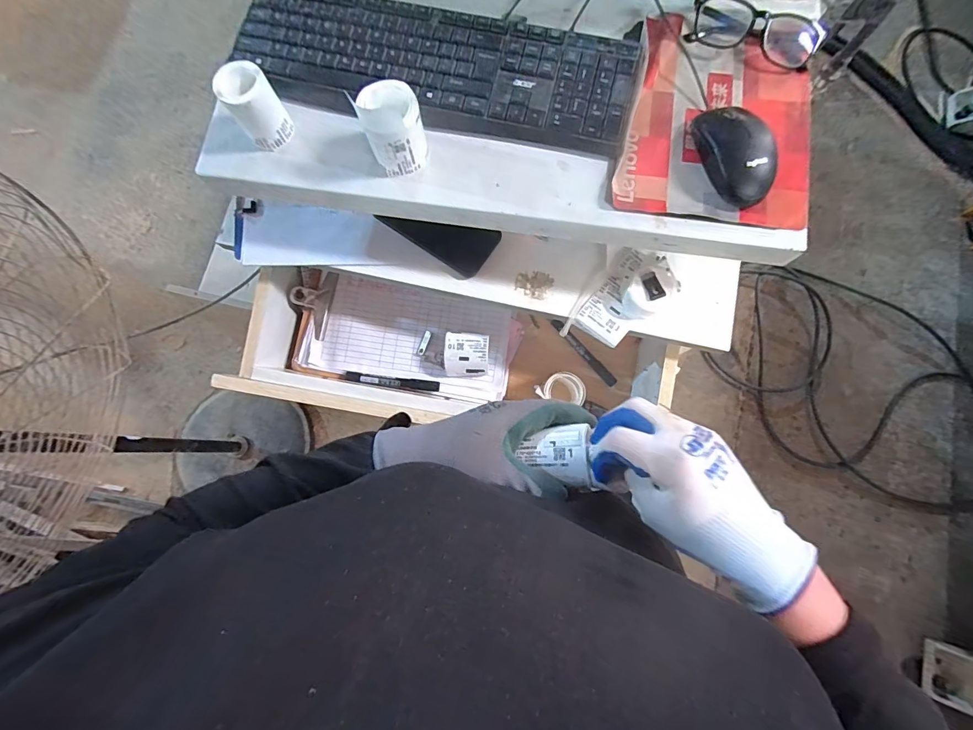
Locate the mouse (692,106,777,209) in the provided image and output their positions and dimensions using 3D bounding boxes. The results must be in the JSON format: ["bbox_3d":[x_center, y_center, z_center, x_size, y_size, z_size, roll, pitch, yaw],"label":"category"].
[{"bbox_3d":[0.247,-0.210,0.414,0.057,0.029,0.101,-7,78,-1],"label":"mouse"}]

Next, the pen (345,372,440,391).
[{"bbox_3d":[-0.142,0.025,0.634,0.141,0.021,0.017,6,78,1],"label":"pen"}]

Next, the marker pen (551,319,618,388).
[{"bbox_3d":[0.157,-0.021,0.679,0.015,0.020,0.139,-42,81,-8],"label":"marker pen"}]

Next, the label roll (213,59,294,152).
[{"bbox_3d":[-0.231,-0.258,0.421,0.046,0.065,0.045,0,78,0],"label":"label roll"}]

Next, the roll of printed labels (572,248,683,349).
[{"bbox_3d":[0.174,-0.085,0.518,0.080,0.041,0.124,38,80,8],"label":"roll of printed labels"}]

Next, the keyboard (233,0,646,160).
[{"bbox_3d":[-0.053,-0.317,0.445,0.414,0.019,0.134,13,78,3],"label":"keyboard"}]

